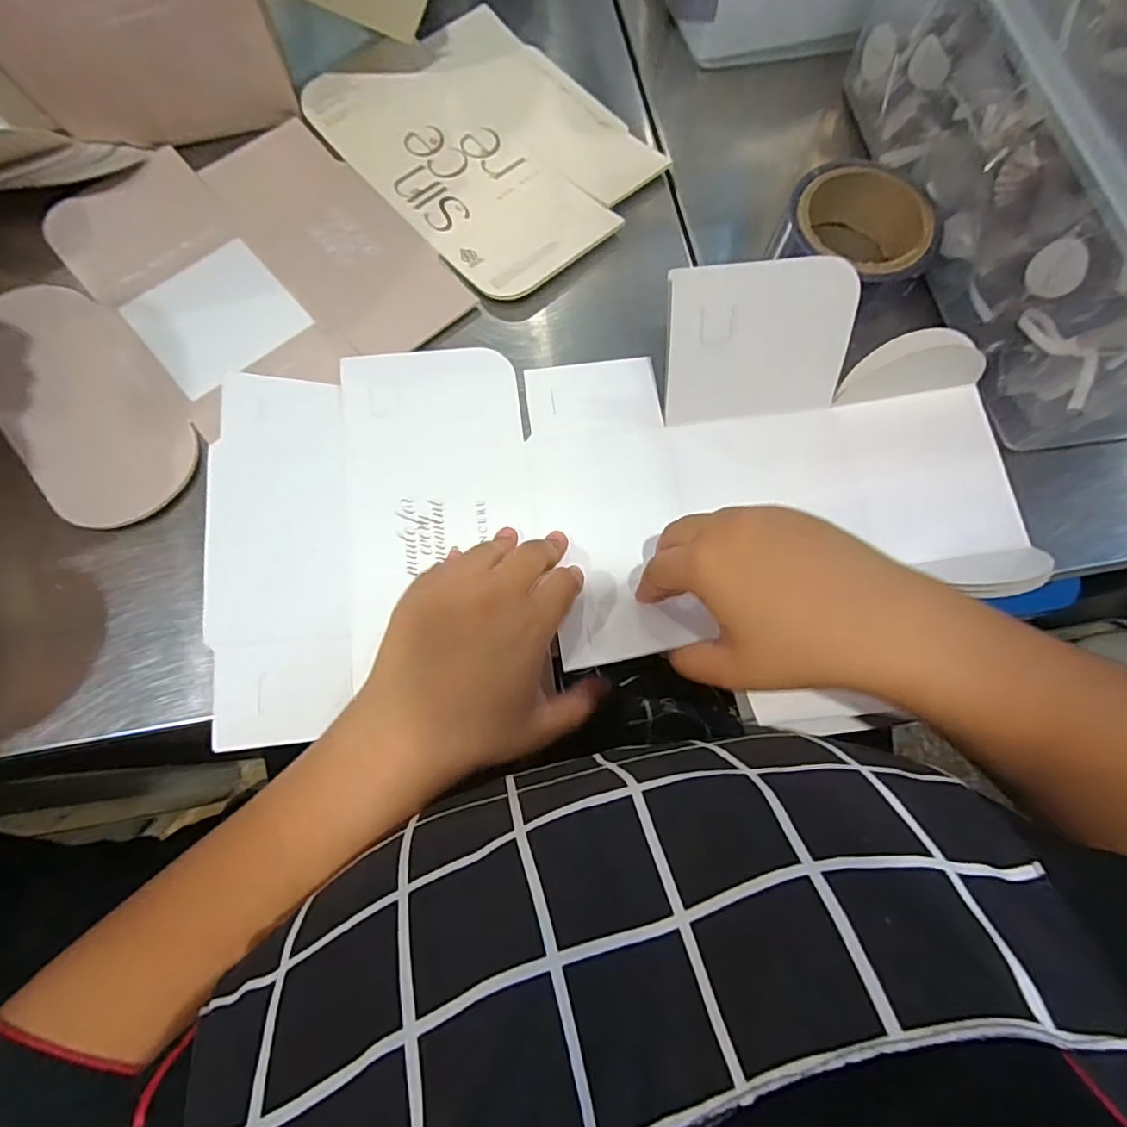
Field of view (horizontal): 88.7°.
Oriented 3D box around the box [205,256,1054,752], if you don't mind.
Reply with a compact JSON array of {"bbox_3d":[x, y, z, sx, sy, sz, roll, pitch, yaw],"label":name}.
[{"bbox_3d":[0.033,-0.055,0.326,0.448,0.070,0.210,-11,77,-4],"label":"box"}]

